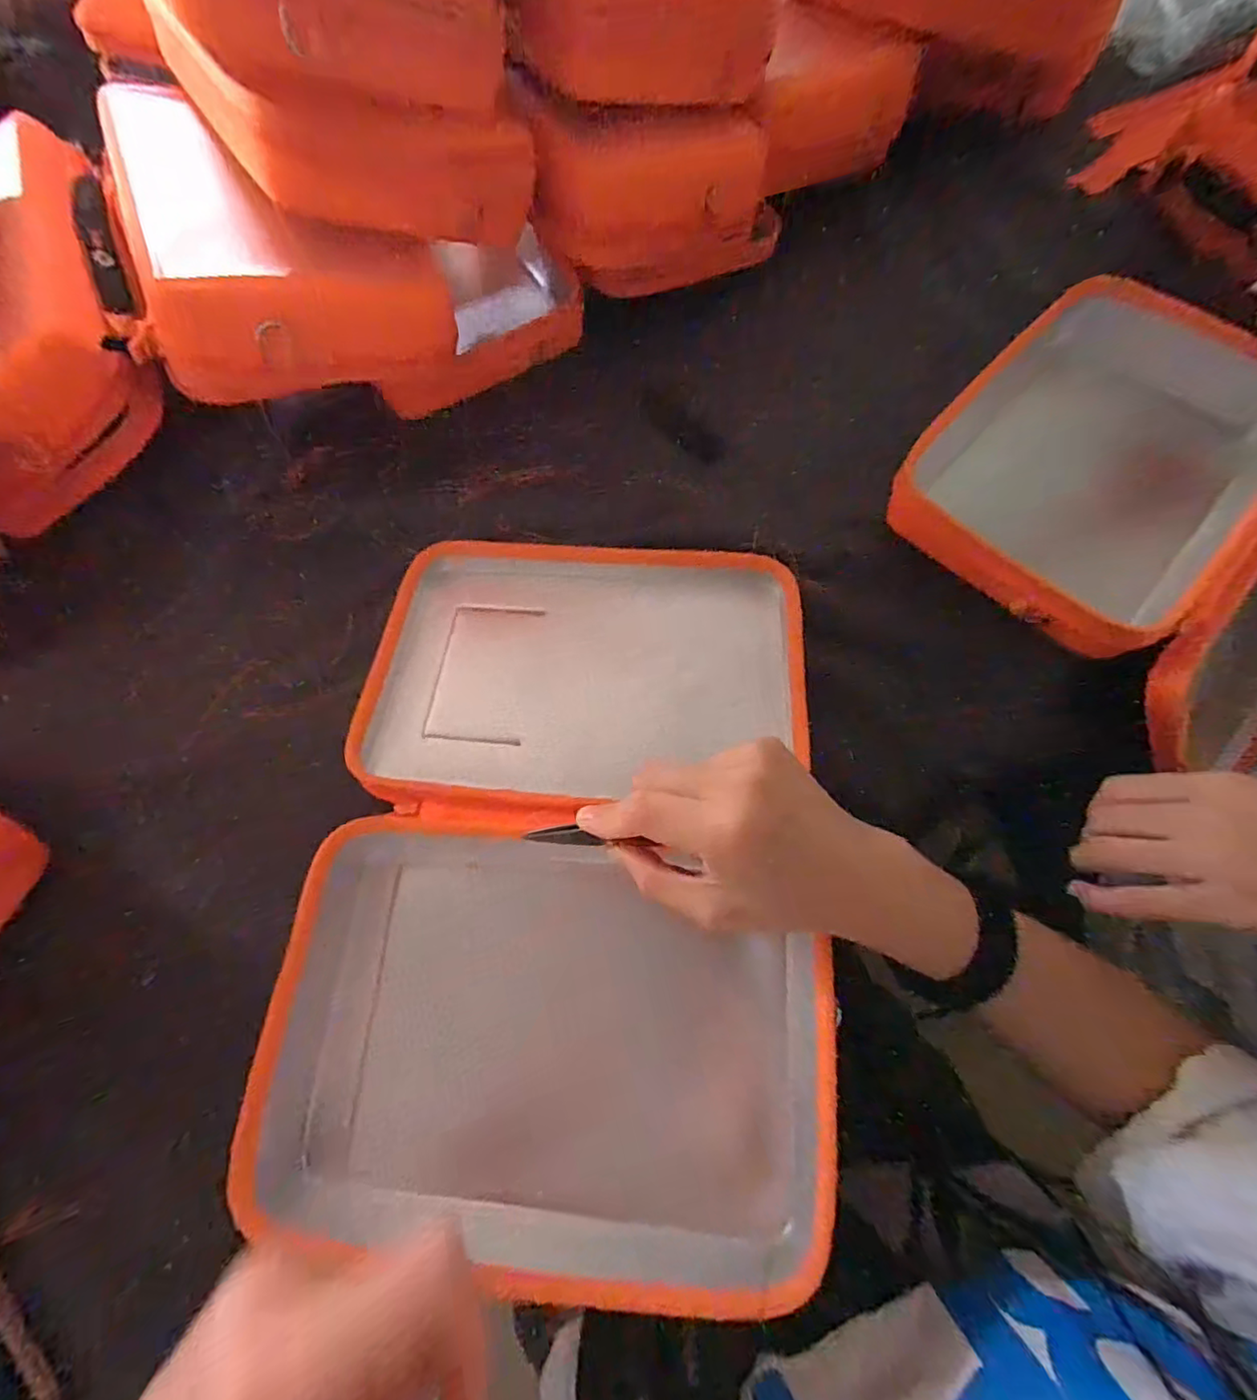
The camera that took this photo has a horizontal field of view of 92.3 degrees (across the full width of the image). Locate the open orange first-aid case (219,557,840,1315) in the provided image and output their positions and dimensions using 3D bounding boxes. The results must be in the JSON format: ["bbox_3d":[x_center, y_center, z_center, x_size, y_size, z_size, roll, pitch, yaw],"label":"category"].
[{"bbox_3d":[-0.029,0.087,0.372,0.263,0.118,0.393,4,70,4],"label":"open orange first-aid case"}]

